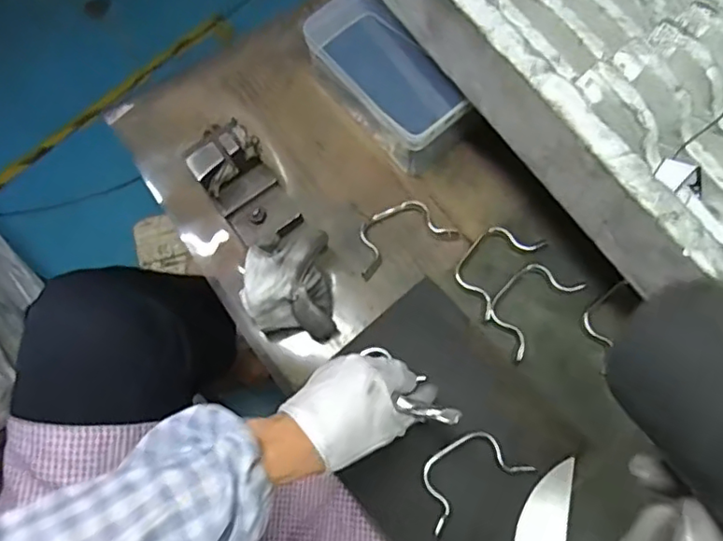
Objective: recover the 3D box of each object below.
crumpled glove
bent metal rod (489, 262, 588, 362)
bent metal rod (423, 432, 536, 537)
[{"bbox_3d":[-0.068,0.017,0.538,0.082,0.070,0.094,-7,72,0],"label":"crumpled glove"},{"bbox_3d":[0.153,0.030,0.539,0.053,0.012,0.091,40,77,19],"label":"bent metal rod"},{"bbox_3d":[0.090,0.168,0.491,0.094,0.010,0.053,-28,73,-7],"label":"bent metal rod"}]

